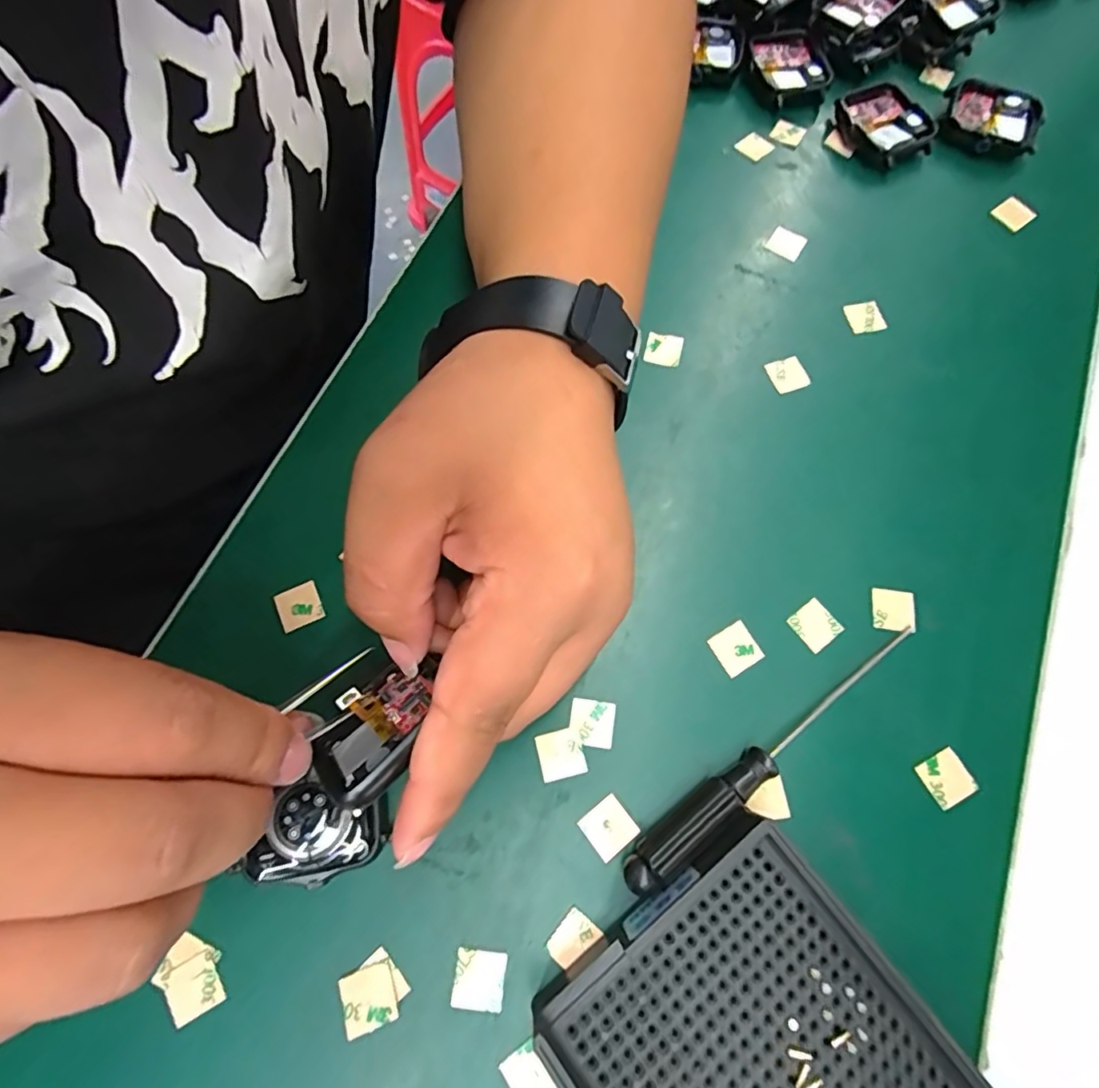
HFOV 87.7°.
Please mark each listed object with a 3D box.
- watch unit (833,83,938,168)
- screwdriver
[{"bbox_3d":[0.167,-0.211,0.288,0.038,0.010,0.048,-24,72,-8],"label":"watch unit"},{"bbox_3d":[0.077,0.068,0.191,0.130,0.015,0.011,-35,74,-11],"label":"screwdriver"}]

